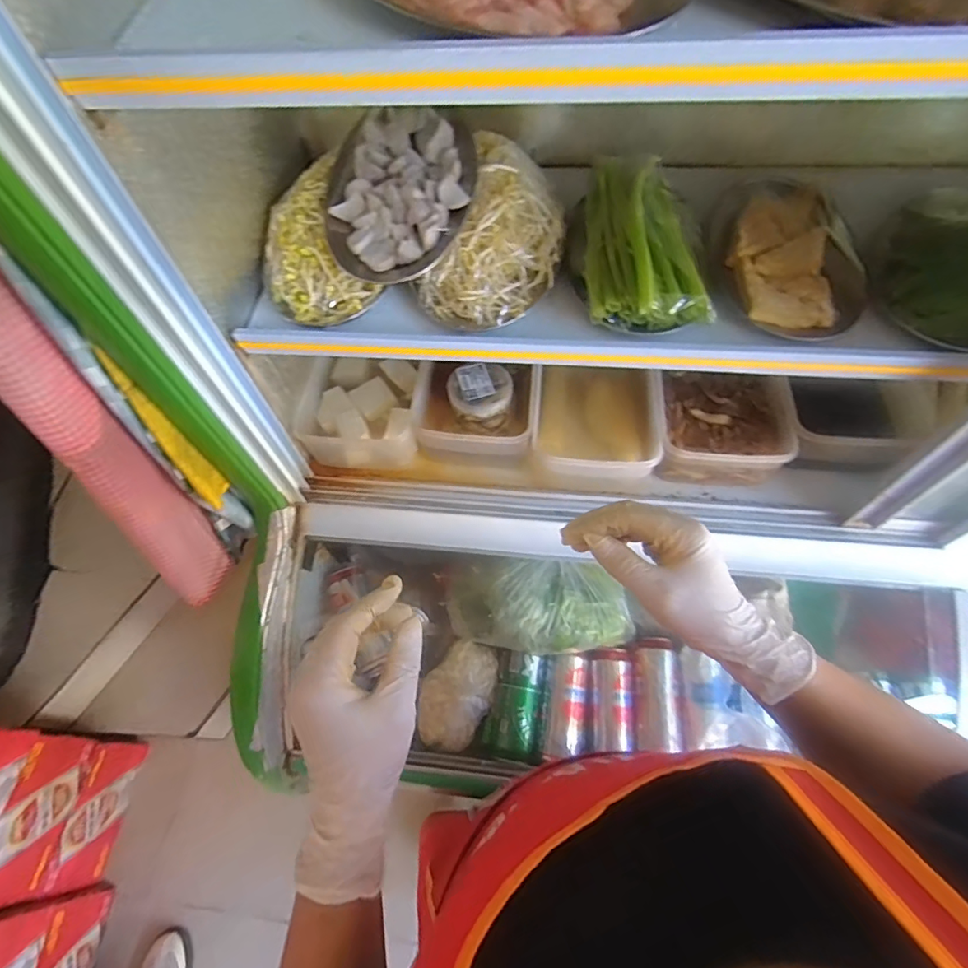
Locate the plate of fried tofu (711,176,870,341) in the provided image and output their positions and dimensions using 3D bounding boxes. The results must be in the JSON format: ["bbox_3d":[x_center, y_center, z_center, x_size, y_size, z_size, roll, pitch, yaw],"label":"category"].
[{"bbox_3d":[0.338,-0.251,0.553,0.145,0.037,0.221,3,61,5],"label":"plate of fried tofu"}]

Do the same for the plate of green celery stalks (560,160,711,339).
[{"bbox_3d":[0.166,-0.269,0.550,0.141,0.053,0.233,2,61,4],"label":"plate of green celery stalks"}]

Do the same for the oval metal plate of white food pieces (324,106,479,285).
[{"bbox_3d":[-0.090,-0.319,0.548,0.158,0.024,0.208,1,76,9],"label":"oval metal plate of white food pieces"}]

